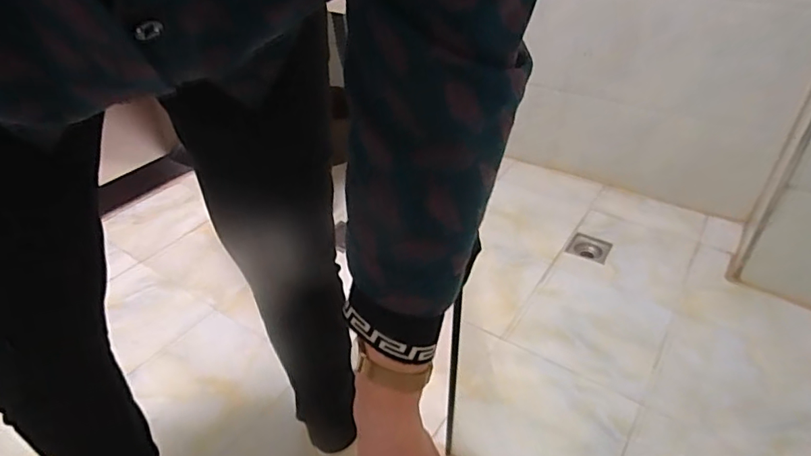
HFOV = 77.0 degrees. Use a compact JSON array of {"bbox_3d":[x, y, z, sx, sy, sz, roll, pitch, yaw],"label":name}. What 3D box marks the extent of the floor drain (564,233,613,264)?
[{"bbox_3d":[0.455,0.055,1.264,0.094,0.034,0.100,23,44,29],"label":"floor drain"}]

